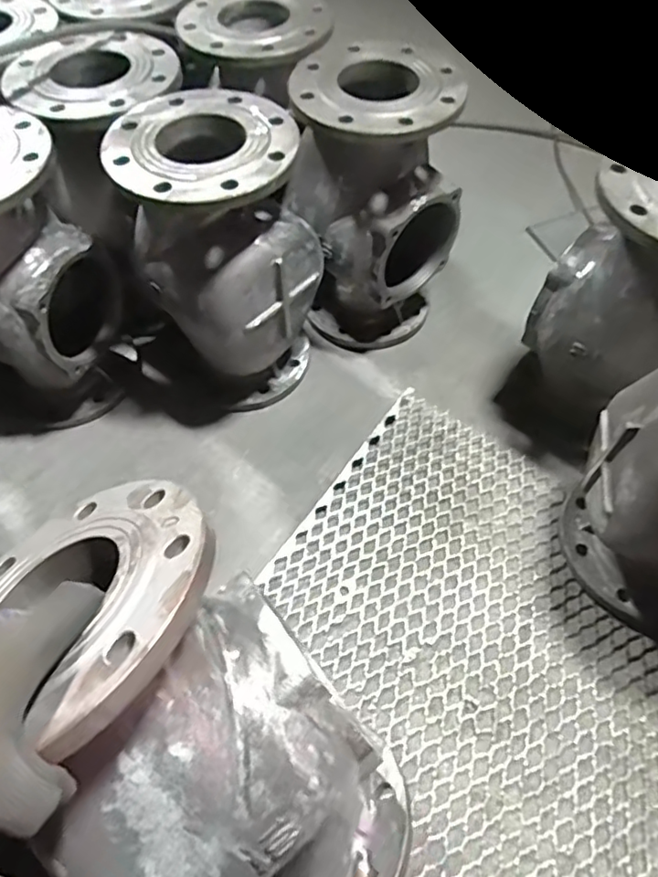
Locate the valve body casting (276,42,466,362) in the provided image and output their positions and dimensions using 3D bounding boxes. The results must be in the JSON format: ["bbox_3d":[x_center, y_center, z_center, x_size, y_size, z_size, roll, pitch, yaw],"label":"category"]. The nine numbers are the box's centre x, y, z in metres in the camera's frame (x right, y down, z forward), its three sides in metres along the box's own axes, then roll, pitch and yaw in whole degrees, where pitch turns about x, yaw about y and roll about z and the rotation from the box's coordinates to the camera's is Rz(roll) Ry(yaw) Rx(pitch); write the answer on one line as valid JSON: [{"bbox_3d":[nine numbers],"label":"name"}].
[{"bbox_3d":[0.062,-0.327,0.860,0.203,0.362,0.194,-32,63,-18],"label":"valve body casting"}]

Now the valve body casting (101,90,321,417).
[{"bbox_3d":[-0.135,-0.226,0.799,0.213,0.363,0.230,-23,60,-14],"label":"valve body casting"}]

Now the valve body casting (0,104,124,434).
[{"bbox_3d":[-0.409,-0.192,0.779,0.228,0.364,0.215,-37,65,-21],"label":"valve body casting"}]

